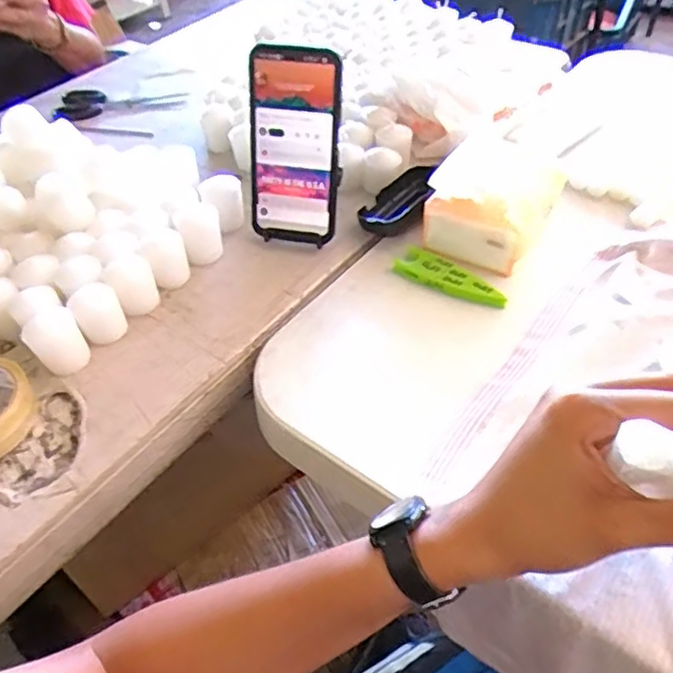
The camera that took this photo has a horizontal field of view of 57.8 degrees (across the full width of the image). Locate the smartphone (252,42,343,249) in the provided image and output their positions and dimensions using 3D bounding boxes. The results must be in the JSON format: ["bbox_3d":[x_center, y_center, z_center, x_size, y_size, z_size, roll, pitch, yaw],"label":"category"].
[{"bbox_3d":[-0.036,-0.163,0.537,0.075,0.165,0.011,10,30,11],"label":"smartphone"}]

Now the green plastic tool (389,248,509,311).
[{"bbox_3d":[0.097,-0.049,0.536,0.033,0.014,0.102,-37,54,-27],"label":"green plastic tool"}]

